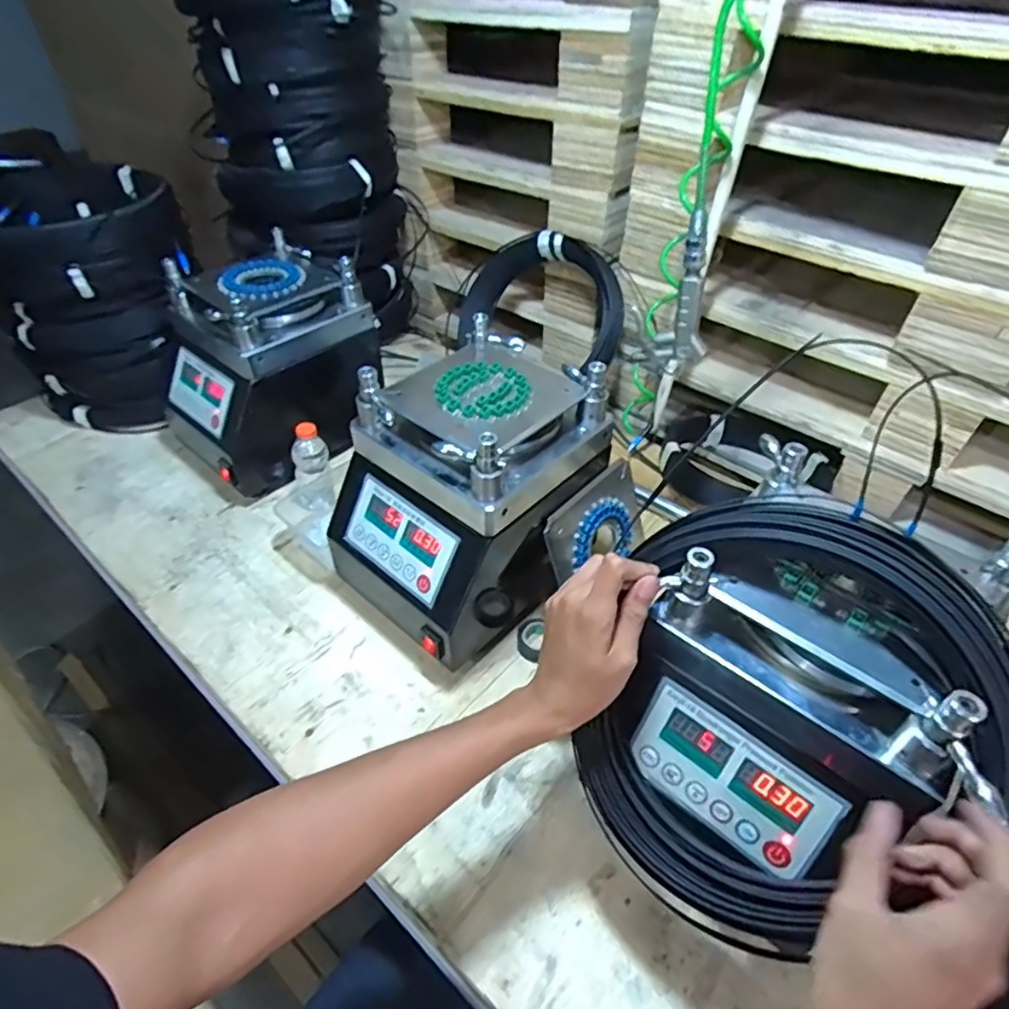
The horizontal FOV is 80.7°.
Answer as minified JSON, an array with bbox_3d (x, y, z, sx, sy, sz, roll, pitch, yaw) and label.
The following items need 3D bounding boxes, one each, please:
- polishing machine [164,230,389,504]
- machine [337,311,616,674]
[{"bbox_3d":[-0.374,-0.218,0.935,0.250,0.269,0.292,31,52,29],"label":"polishing machine"},{"bbox_3d":[-0.040,-0.009,0.722,0.284,0.274,0.210,-33,53,-29],"label":"machine"}]

